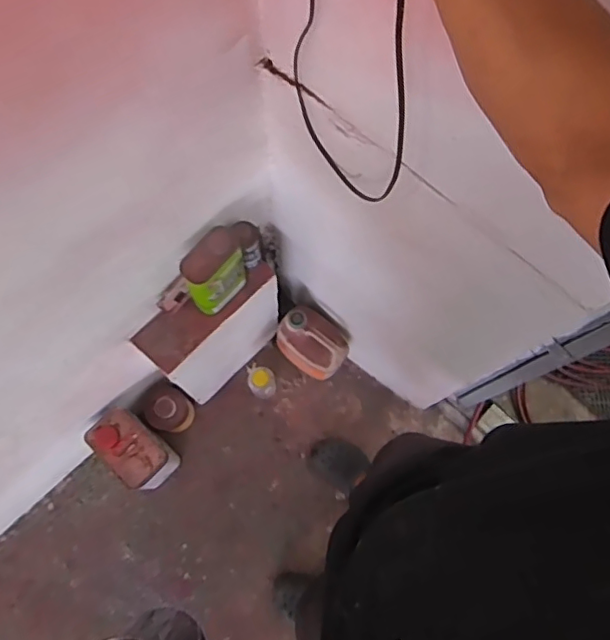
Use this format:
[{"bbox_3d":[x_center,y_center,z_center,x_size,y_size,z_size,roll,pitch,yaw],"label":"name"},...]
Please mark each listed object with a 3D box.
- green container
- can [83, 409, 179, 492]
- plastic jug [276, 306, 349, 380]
[{"bbox_3d":[-0.166,-0.088,1.024,0.067,0.174,0.118,34,75,8],"label":"green container"},{"bbox_3d":[-0.392,0.317,1.334,0.120,0.237,0.187,-42,79,-13],"label":"can"},{"bbox_3d":[0.018,0.064,1.411,0.177,0.228,0.113,37,75,9],"label":"plastic jug"}]

